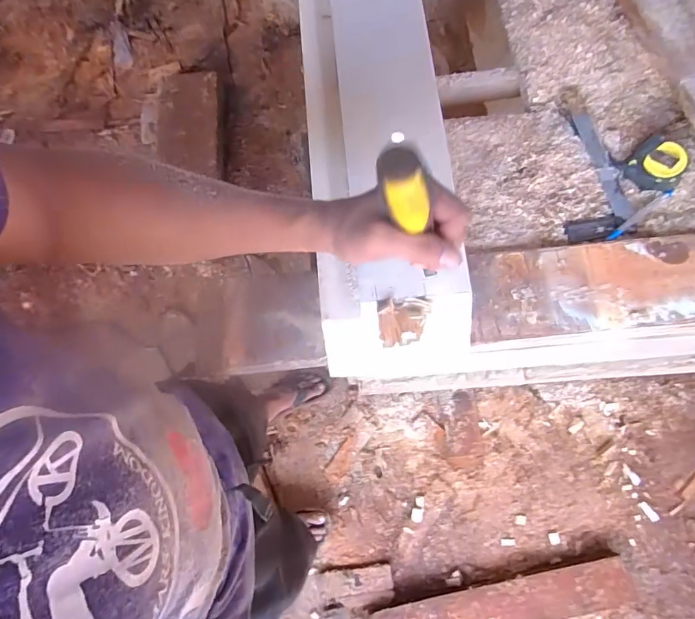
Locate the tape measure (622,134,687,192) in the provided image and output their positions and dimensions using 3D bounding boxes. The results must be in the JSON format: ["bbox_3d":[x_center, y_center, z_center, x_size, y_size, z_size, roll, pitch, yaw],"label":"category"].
[{"bbox_3d":[0.430,-0.200,0.603,0.059,0.033,0.070,-43,78,-11],"label":"tape measure"}]

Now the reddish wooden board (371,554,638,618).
[{"bbox_3d":[0.394,0.766,1.119,0.669,0.068,0.123,-12,74,-2],"label":"reddish wooden board"}]

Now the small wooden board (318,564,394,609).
[{"bbox_3d":[0.022,0.732,1.150,0.191,0.019,0.086,-7,74,-1],"label":"small wooden board"}]

